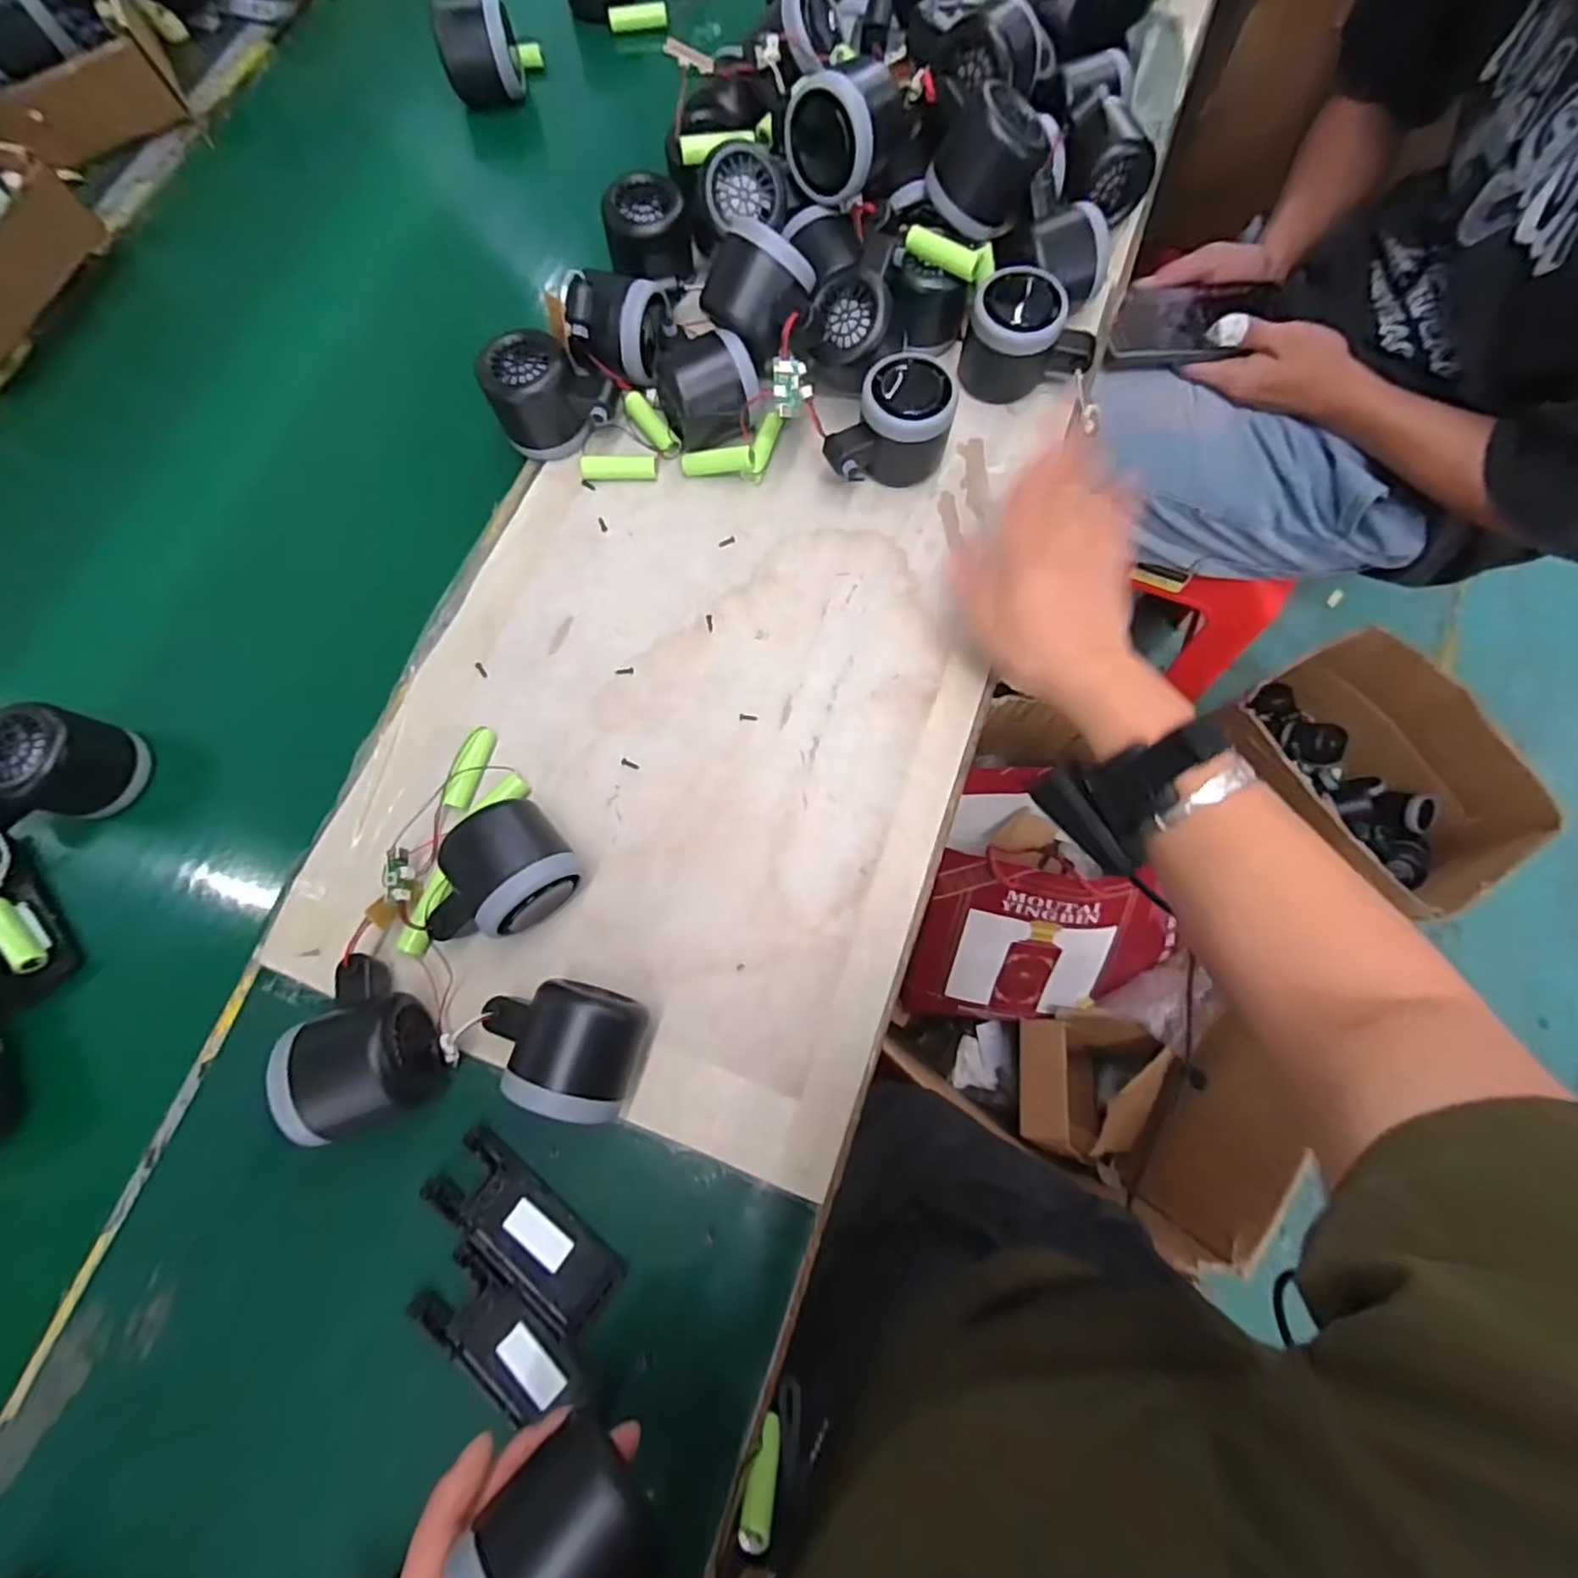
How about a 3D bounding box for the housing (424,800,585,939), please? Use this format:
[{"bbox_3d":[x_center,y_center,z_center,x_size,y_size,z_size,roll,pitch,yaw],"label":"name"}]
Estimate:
[{"bbox_3d":[-0.156,0.050,0.351,0.082,0.054,0.061,-41,77,-10],"label":"housing"}]

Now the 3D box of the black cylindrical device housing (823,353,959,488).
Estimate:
[{"bbox_3d":[0.062,-0.230,0.424,0.078,0.058,0.053,-9,74,-1],"label":"black cylindrical device housing"}]

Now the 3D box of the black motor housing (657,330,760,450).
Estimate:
[{"bbox_3d":[-0.053,-0.257,0.425,0.059,0.048,0.066,-17,75,-4],"label":"black motor housing"}]

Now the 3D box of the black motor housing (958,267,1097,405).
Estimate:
[{"bbox_3d":[0.157,-0.294,0.440,0.079,0.055,0.062,33,77,10],"label":"black motor housing"}]

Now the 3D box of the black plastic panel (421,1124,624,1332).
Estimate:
[{"bbox_3d":[-0.132,0.219,0.330,0.101,0.009,0.040,39,79,10],"label":"black plastic panel"}]

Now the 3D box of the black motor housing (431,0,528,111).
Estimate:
[{"bbox_3d":[-0.250,-0.609,0.541,0.061,0.068,0.064,1,72,0],"label":"black motor housing"}]

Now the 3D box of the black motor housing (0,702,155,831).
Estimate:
[{"bbox_3d":[-0.431,-0.008,0.386,0.053,0.054,0.077,14,75,5],"label":"black motor housing"}]

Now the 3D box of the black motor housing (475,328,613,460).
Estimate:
[{"bbox_3d":[-0.153,-0.255,0.432,0.078,0.054,0.049,2,75,2],"label":"black motor housing"}]

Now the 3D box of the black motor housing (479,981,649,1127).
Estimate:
[{"bbox_3d":[-0.115,0.126,0.331,0.080,0.043,0.062,17,75,6],"label":"black motor housing"}]

